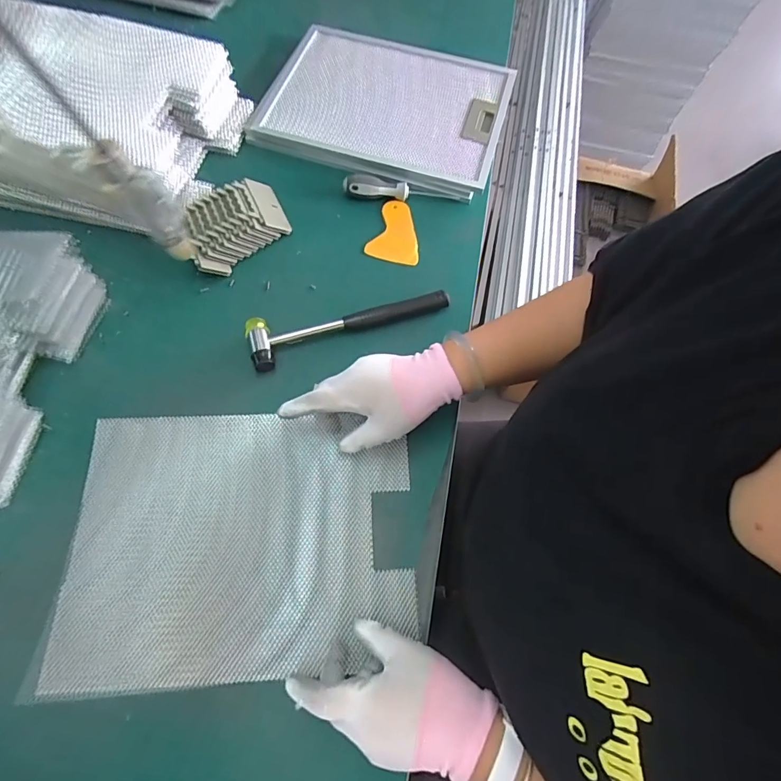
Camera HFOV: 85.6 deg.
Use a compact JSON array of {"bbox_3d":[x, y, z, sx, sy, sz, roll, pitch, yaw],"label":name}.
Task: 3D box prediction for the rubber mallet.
[{"bbox_3d":[-0.050,-0.087,0.511,0.239,0.024,0.059,-20,71,-10],"label":"rubber mallet"}]

